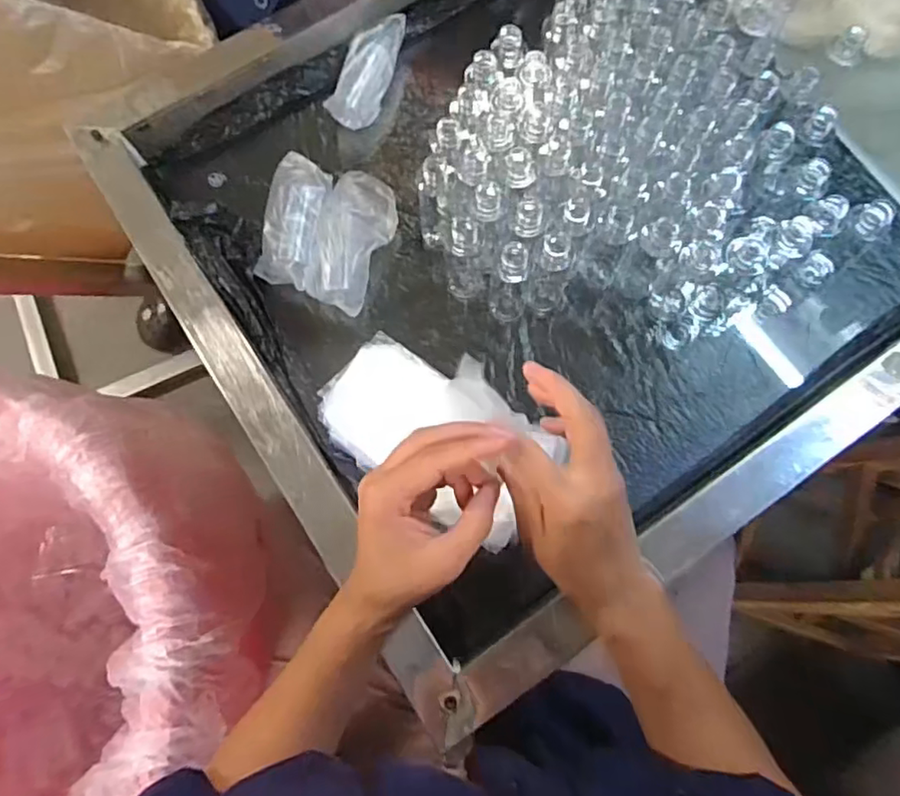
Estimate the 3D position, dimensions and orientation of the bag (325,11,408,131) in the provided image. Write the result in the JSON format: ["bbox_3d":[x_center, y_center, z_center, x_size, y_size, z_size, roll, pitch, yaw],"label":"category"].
[{"bbox_3d":[-0.077,-0.308,0.572,0.043,0.035,0.114,16,75,6],"label":"bag"}]

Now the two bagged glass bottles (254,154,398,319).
[{"bbox_3d":[-0.108,-0.144,0.528,0.107,0.051,0.124,19,76,7],"label":"two bagged glass bottles"}]

